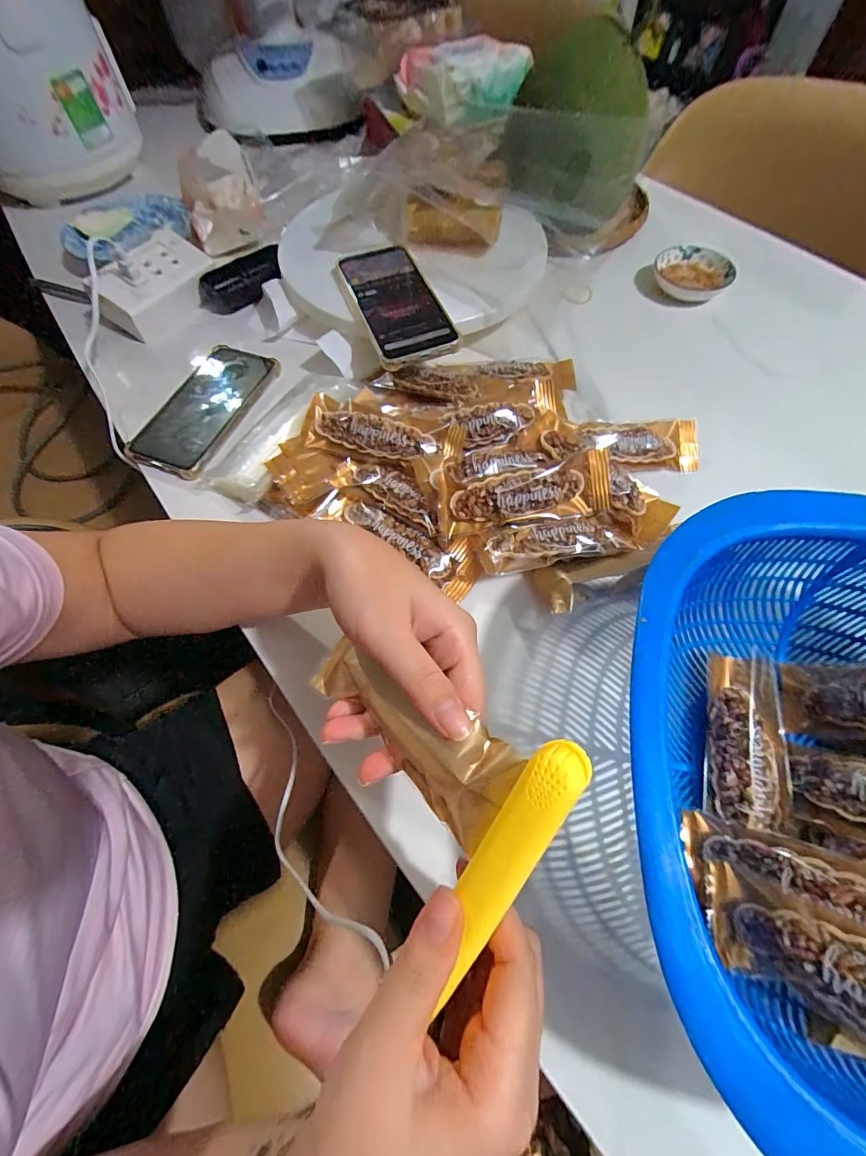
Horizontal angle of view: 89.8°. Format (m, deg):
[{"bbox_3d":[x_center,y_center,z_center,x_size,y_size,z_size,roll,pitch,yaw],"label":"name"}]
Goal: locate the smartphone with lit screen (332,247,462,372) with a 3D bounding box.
[{"bbox_3d":[-0.035,-0.275,0.435,0.082,0.016,0.171,-17,64,-10],"label":"smartphone with lit screen"}]

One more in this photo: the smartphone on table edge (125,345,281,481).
[{"bbox_3d":[-0.226,-0.172,0.435,0.087,0.014,0.165,16,65,9],"label":"smartphone on table edge"}]

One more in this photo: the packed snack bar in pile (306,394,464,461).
[{"bbox_3d":[-0.042,-0.123,0.374,0.130,0.025,0.040,12,64,7],"label":"packed snack bar in pile"}]

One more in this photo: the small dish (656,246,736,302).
[{"bbox_3d":[0.305,-0.360,0.512,0.084,0.019,0.069,21,66,11],"label":"small dish"}]

